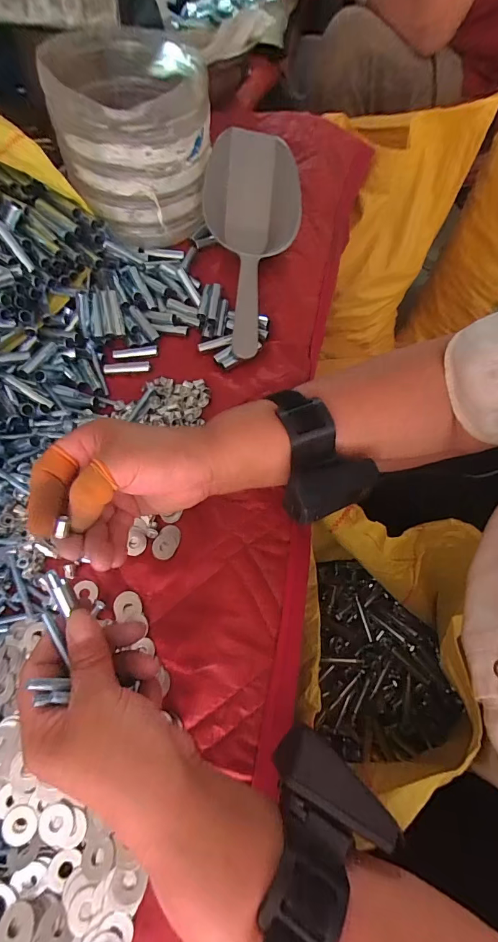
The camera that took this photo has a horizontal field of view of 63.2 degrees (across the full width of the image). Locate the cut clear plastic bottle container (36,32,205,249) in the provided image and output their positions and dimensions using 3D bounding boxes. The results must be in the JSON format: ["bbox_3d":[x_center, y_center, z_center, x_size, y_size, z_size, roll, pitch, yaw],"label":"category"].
[{"bbox_3d":[-0.119,-0.352,0.444,0.150,0.147,0.161,-16,66,-6],"label":"cut clear plastic bottle container"}]

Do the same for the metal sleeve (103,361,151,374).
[{"bbox_3d":[-0.126,-0.107,0.418,0.046,0.004,0.011,-4,65,0],"label":"metal sleeve"}]

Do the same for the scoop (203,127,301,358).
[{"bbox_3d":[0.000,-0.258,0.446,0.100,0.068,0.281,5,66,3],"label":"scoop"}]

